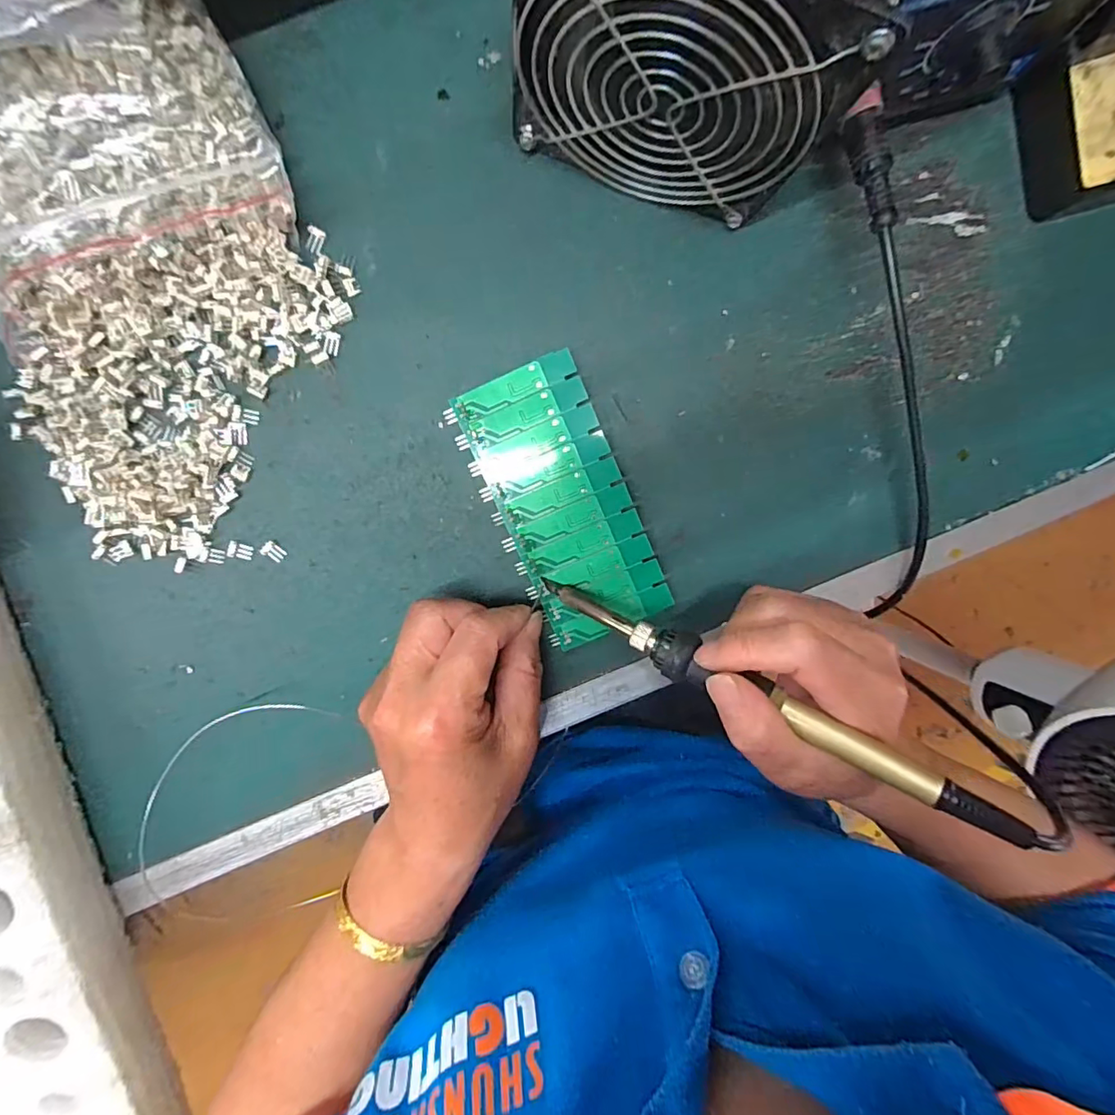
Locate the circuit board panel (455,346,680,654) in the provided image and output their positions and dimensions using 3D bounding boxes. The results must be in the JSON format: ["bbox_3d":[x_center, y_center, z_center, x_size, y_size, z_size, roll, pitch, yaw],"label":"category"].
[{"bbox_3d":[0.004,-0.026,0.273,0.063,0.004,0.136,-23,99,5],"label":"circuit board panel"}]

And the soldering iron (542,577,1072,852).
[{"bbox_3d":[0.080,0.056,0.230,0.212,0.015,0.019,26,95,24],"label":"soldering iron"}]

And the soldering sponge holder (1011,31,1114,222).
[{"bbox_3d":[0.271,-0.211,0.266,0.074,0.028,0.065,-14,98,-3],"label":"soldering sponge holder"}]

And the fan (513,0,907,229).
[{"bbox_3d":[0.045,-0.188,0.204,0.116,0.121,0.045,18,95,-7],"label":"fan"}]

